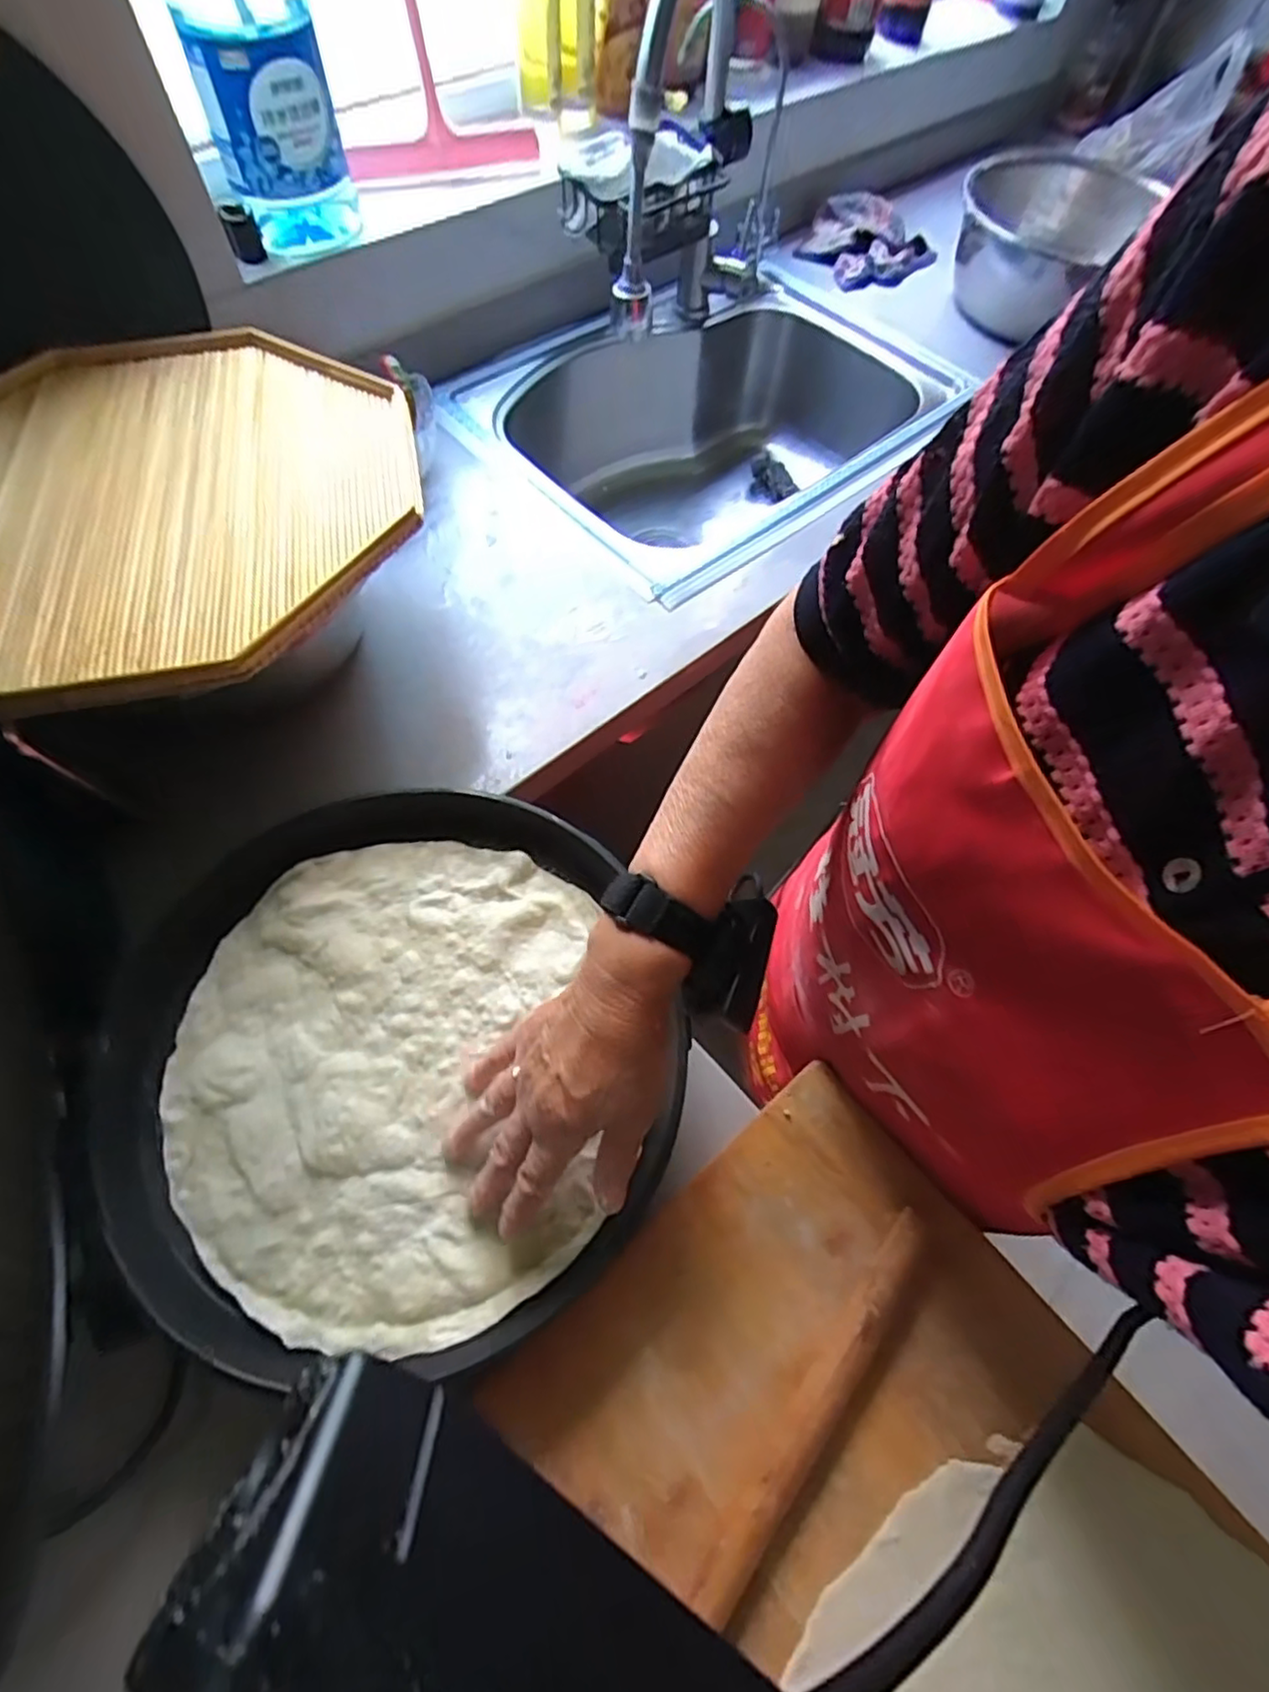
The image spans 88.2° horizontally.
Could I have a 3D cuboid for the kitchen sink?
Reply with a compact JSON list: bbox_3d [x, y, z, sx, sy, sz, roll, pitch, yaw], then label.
[{"bbox_3d":[0.129,-0.544,0.932,0.672,0.223,0.428,-38,71,-19],"label":"kitchen sink"}]

